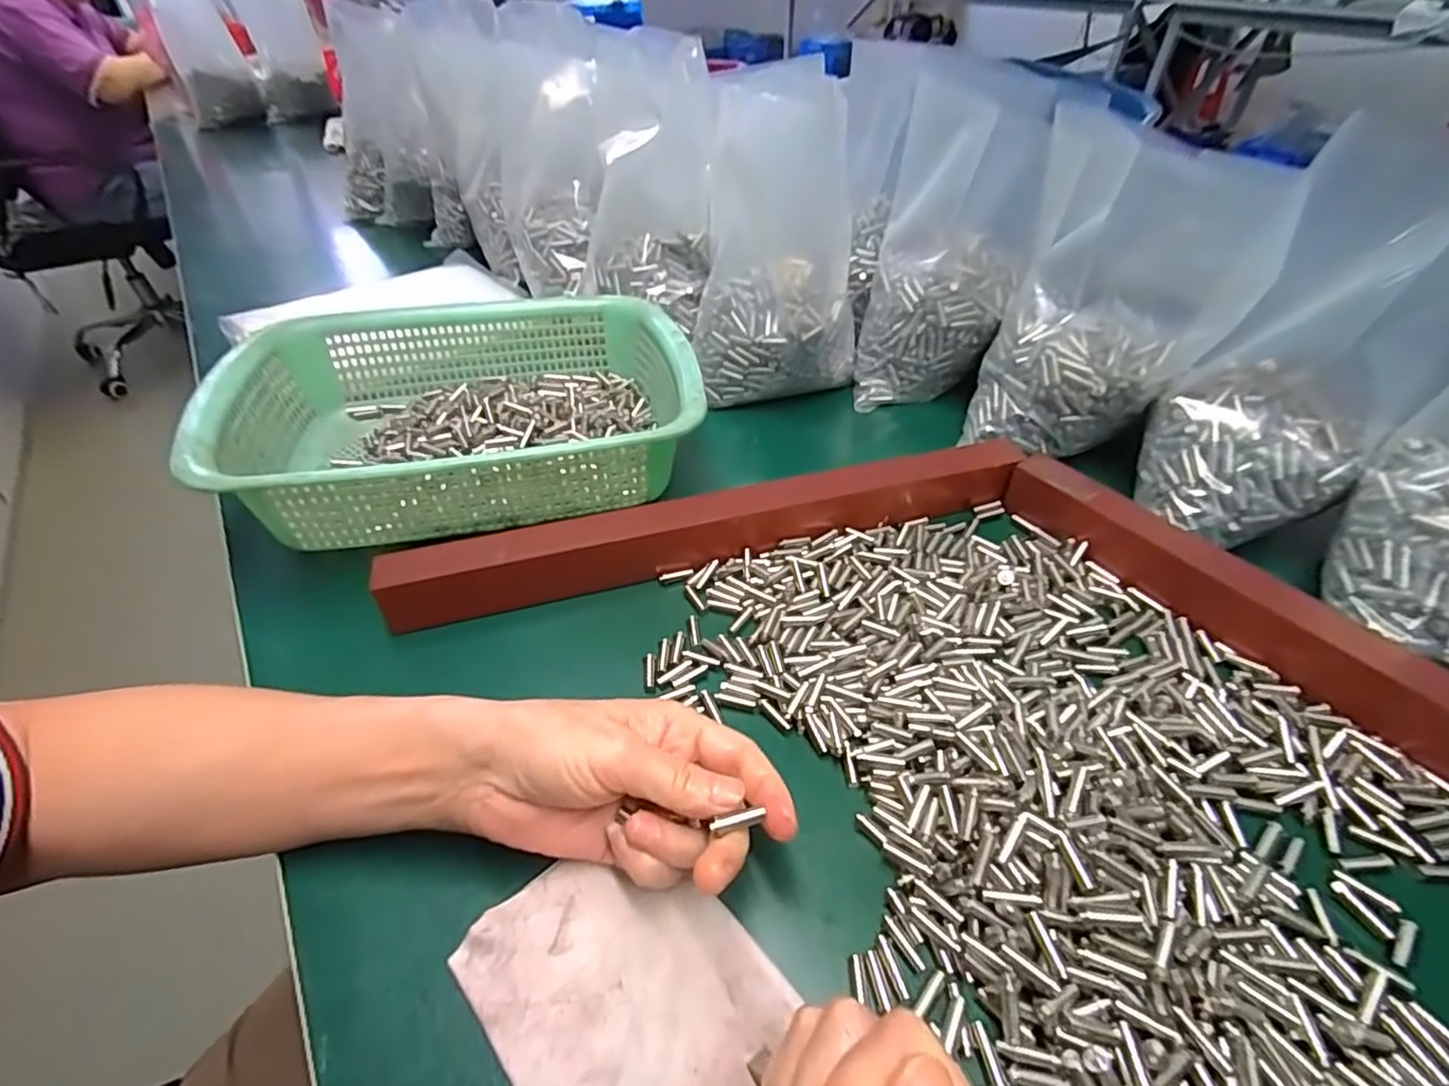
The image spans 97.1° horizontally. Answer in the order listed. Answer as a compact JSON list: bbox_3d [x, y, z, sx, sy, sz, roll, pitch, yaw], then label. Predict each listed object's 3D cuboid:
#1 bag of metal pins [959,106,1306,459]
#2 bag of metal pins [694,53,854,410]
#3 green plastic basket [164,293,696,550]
[{"bbox_3d":[0.252,-0.156,0.422,0.128,0.184,0.093,12,46,14],"label":"bag of metal pins"},{"bbox_3d":[0.036,-0.231,0.499,0.129,0.229,0.098,-10,15,-8],"label":"bag of metal pins"},{"bbox_3d":[-0.172,-0.096,0.447,0.296,0.077,0.221,-12,45,-9],"label":"green plastic basket"}]

